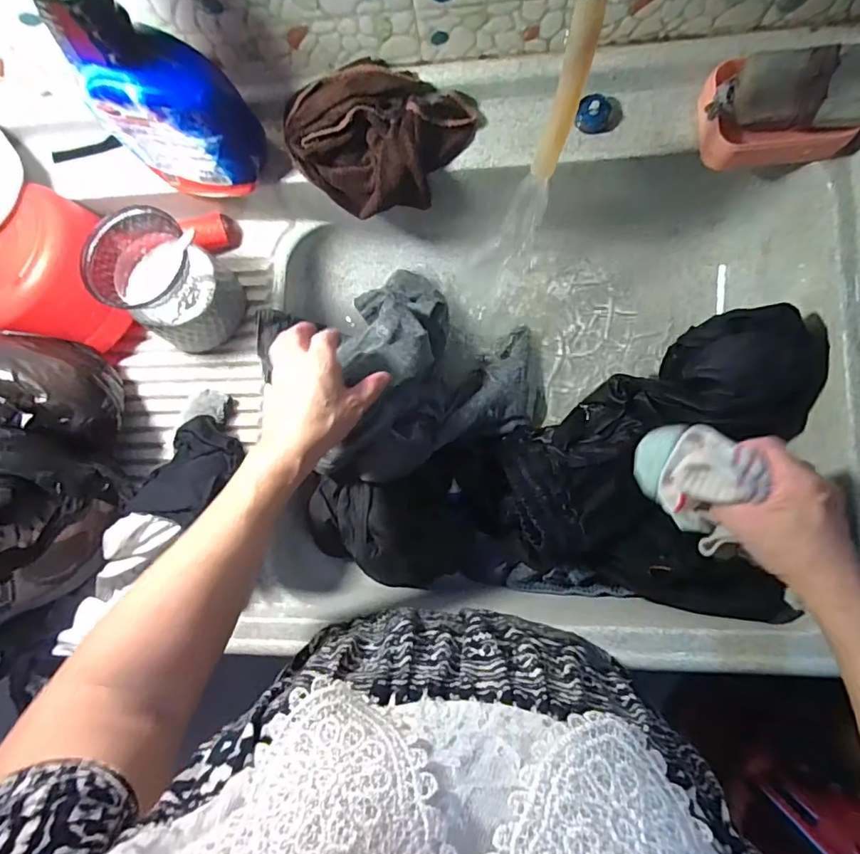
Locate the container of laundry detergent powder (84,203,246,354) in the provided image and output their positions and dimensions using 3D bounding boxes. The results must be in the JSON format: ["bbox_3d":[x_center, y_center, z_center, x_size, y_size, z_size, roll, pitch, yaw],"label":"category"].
[{"bbox_3d":[-0.270,-0.150,0.528,0.101,0.112,0.112,-44,83,2],"label":"container of laundry detergent powder"}]

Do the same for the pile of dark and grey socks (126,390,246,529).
[{"bbox_3d":[-0.228,0.026,0.503,0.089,0.041,0.156,-2,48,6],"label":"pile of dark and grey socks"}]

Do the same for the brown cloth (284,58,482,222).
[{"bbox_3d":[-0.045,-0.289,0.502,0.181,0.082,0.110,-2,86,7],"label":"brown cloth"}]

